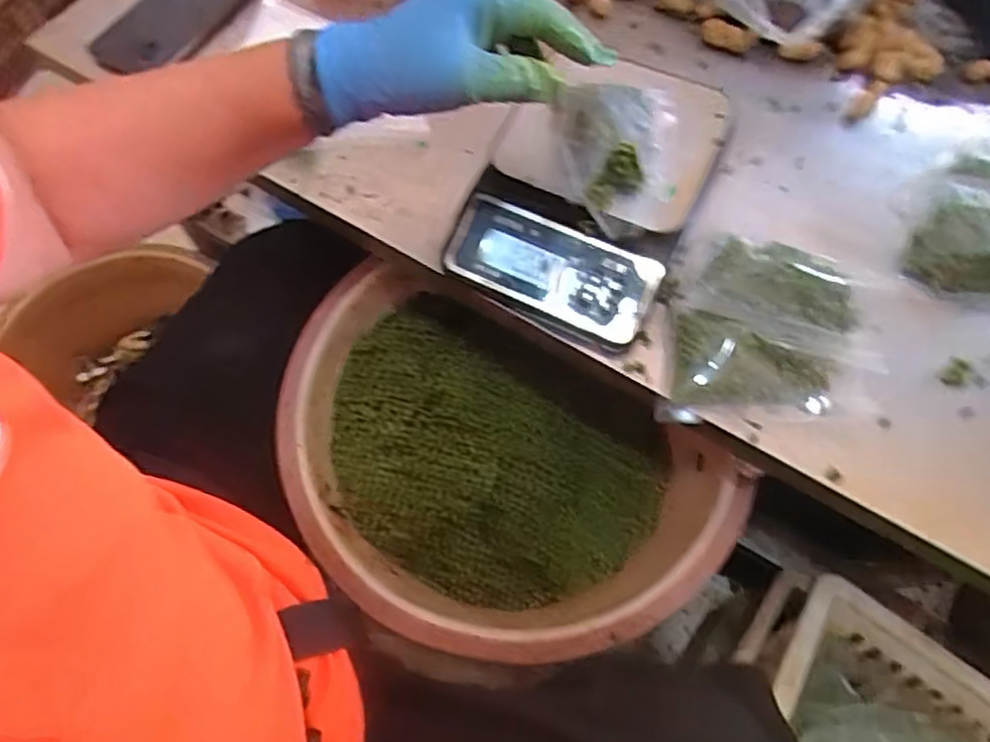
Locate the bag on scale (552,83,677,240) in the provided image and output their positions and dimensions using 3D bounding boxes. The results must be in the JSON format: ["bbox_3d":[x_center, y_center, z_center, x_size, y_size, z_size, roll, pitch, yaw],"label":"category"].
[{"bbox_3d":[0.081,-0.151,0.459,0.082,0.044,0.116,5,65,2],"label":"bag on scale"}]

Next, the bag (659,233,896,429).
[{"bbox_3d":[0.191,-0.026,0.452,0.142,0.043,0.138,11,65,5],"label":"bag"}]

